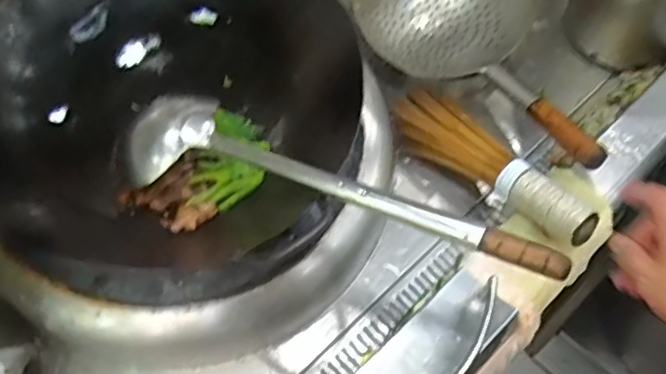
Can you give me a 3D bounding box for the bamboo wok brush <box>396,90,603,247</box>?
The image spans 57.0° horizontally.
[{"bbox_3d":[0.196,-0.031,0.766,0.068,0.074,0.286,-36,64,-16],"label":"bamboo wok brush"}]

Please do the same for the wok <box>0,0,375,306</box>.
[{"bbox_3d":[-0.203,-0.087,0.711,0.406,0.168,0.404,-1,60,2],"label":"wok"}]

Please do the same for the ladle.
[{"bbox_3d":[-0.003,-0.011,0.608,0.453,0.060,0.111,18,62,13],"label":"ladle"}]

